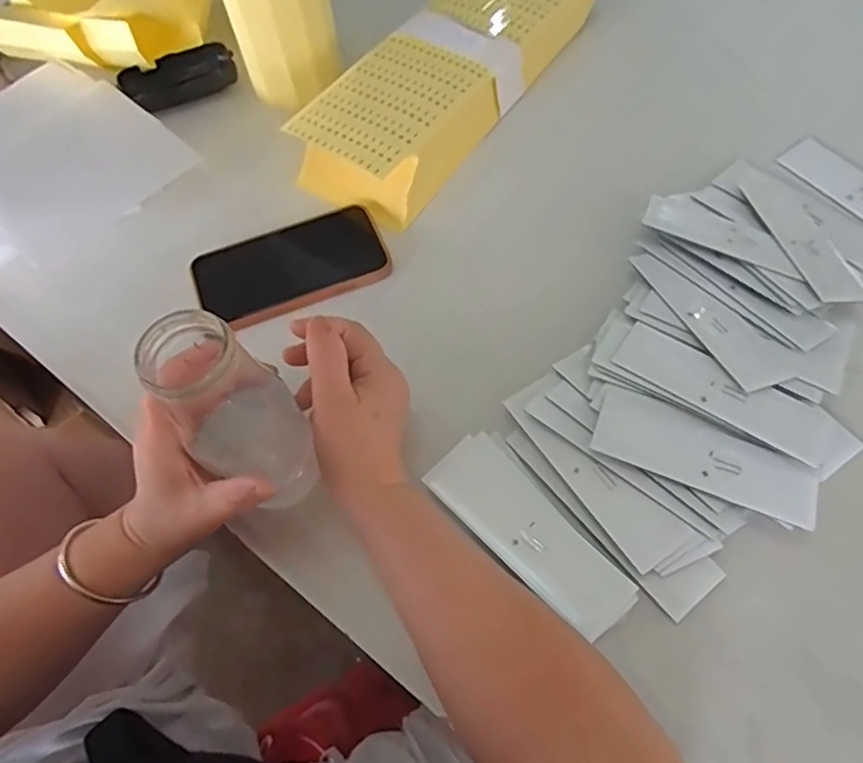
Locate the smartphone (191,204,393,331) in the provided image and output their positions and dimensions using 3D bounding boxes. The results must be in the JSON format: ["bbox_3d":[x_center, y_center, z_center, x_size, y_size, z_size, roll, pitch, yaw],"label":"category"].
[{"bbox_3d":[-0.112,-0.091,0.489,0.151,0.011,0.080,-21,63,-8],"label":"smartphone"}]

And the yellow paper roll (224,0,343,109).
[{"bbox_3d":[-0.138,-0.346,0.558,0.088,0.108,0.112,-12,62,-3],"label":"yellow paper roll"}]

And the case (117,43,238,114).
[{"bbox_3d":[-0.249,-0.300,0.604,0.109,0.031,0.042,-18,62,-6],"label":"case"}]

